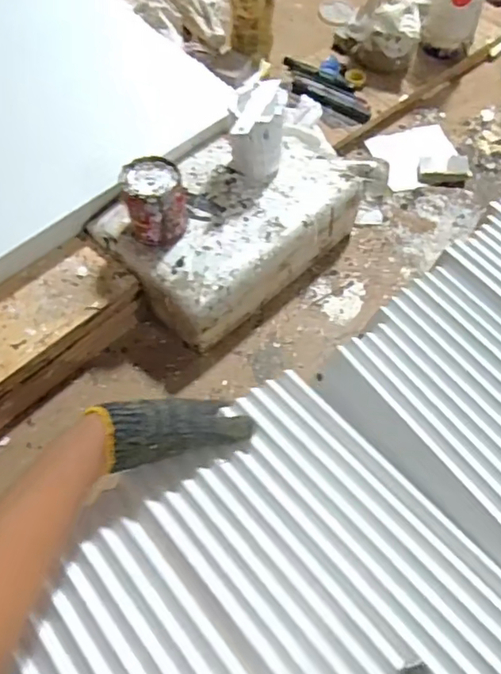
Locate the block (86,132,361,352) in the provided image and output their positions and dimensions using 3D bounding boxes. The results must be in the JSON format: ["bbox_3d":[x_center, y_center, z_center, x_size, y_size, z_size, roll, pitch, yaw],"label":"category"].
[{"bbox_3d":[-0.013,-0.148,0.722,0.316,0.077,0.195,-39,68,-21],"label":"block"}]

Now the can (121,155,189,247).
[{"bbox_3d":[-0.105,-0.149,0.641,0.062,0.069,0.071,0,60,-1],"label":"can"}]

